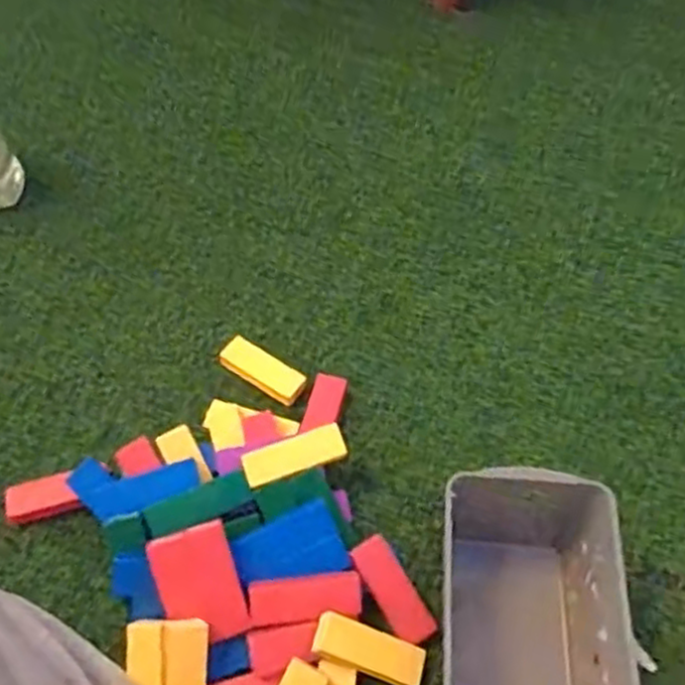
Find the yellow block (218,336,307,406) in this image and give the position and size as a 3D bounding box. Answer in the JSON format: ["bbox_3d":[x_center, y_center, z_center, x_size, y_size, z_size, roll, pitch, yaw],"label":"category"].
[{"bbox_3d":[-0.078,0.028,0.715,0.089,0.019,0.033,29,59,17],"label":"yellow block"}]

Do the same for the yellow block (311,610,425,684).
[{"bbox_3d":[0.021,0.237,0.556,0.087,0.013,0.032,23,56,-5],"label":"yellow block"}]

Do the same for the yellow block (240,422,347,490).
[{"bbox_3d":[-0.040,0.094,0.608,0.085,0.016,0.029,-16,57,-13],"label":"yellow block"}]

